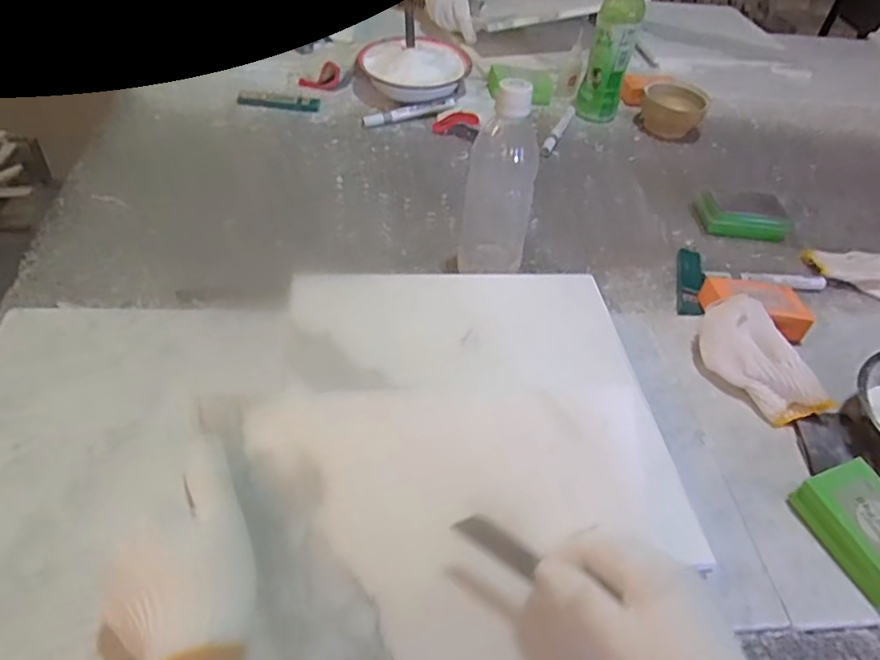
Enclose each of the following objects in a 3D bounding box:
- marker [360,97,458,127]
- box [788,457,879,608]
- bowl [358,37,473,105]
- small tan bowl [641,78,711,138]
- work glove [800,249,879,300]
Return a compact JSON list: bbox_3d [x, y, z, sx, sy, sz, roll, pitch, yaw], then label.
[{"bbox_3d":[-0.044,-0.314,0.875,0.139,0.017,0.021,-15,50,-19],"label":"marker"},{"bbox_3d":[0.321,0.151,0.456,0.061,0.036,0.097,-13,50,-18],"label":"box"},{"bbox_3d":[-0.038,-0.400,0.926,0.160,0.066,0.147,3,47,-4],"label":"bowl"},{"bbox_3d":[0.351,-0.332,0.920,0.096,0.058,0.077,21,48,13],"label":"small tan bowl"},{"bbox_3d":[0.497,-0.070,0.707,0.126,0.030,0.063,27,50,18],"label":"work glove"}]

